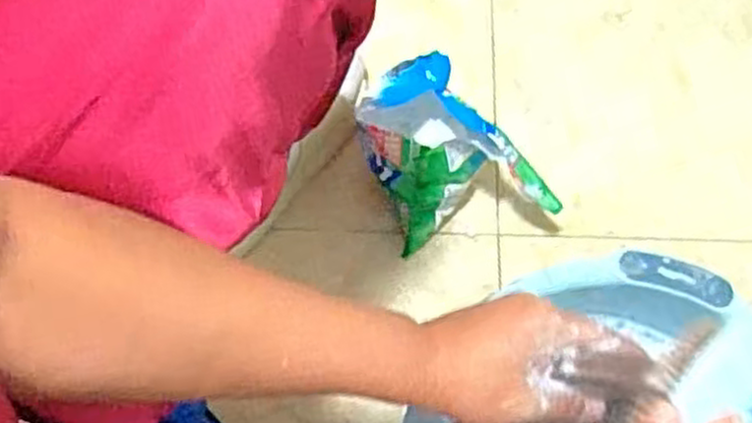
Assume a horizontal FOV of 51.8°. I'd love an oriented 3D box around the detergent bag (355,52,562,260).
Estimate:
[{"bbox_3d":[0.068,-0.052,0.770,0.146,0.137,0.186,-25,75,-9],"label":"detergent bag"}]

